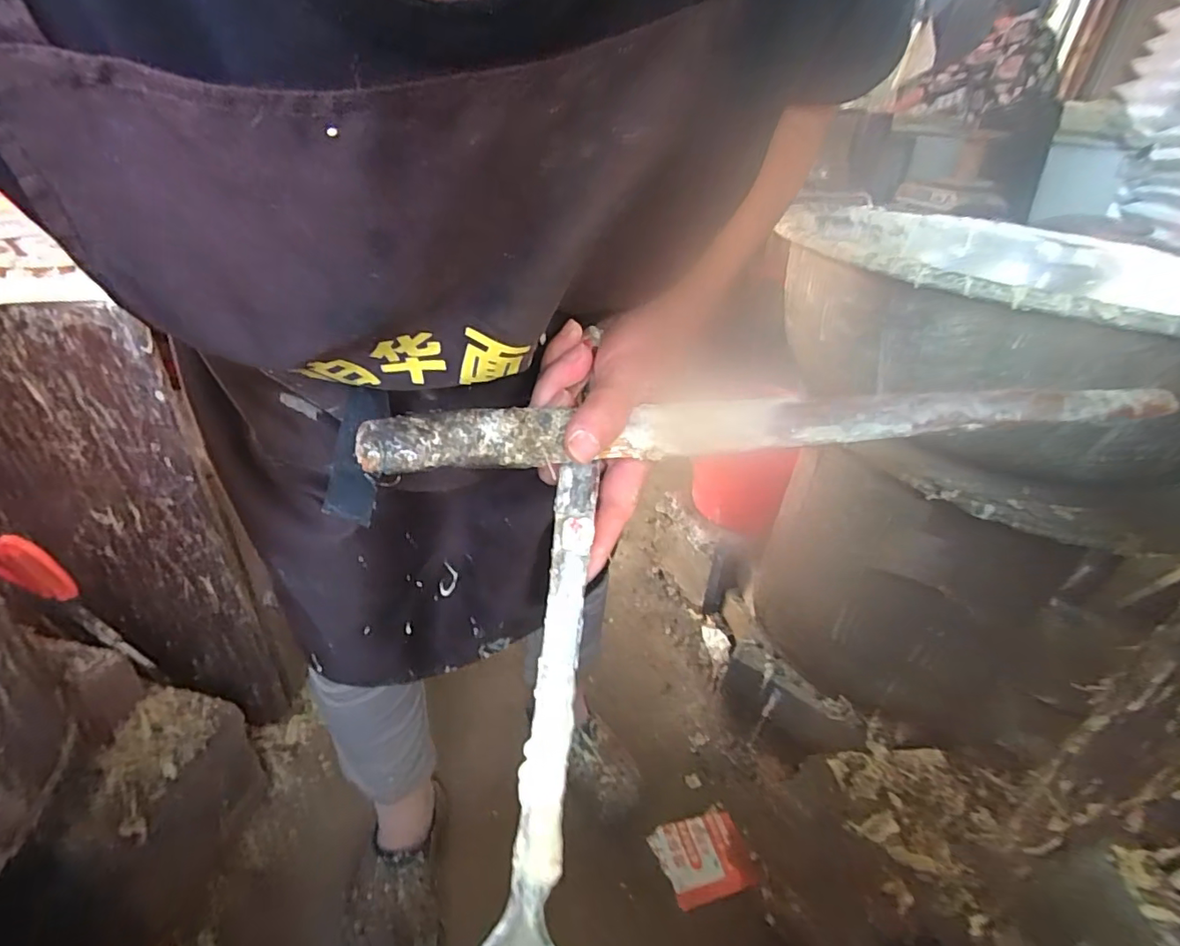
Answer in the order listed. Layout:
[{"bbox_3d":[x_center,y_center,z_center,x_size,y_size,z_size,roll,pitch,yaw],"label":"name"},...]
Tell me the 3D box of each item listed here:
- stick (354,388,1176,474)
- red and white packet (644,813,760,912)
[{"bbox_3d":[0.092,-0.024,0.282,0.396,0.026,0.035,-4,31,-6],"label":"stick"},{"bbox_3d":[0.156,0.530,0.767,0.123,0.011,0.100,-5,32,-16],"label":"red and white packet"}]

